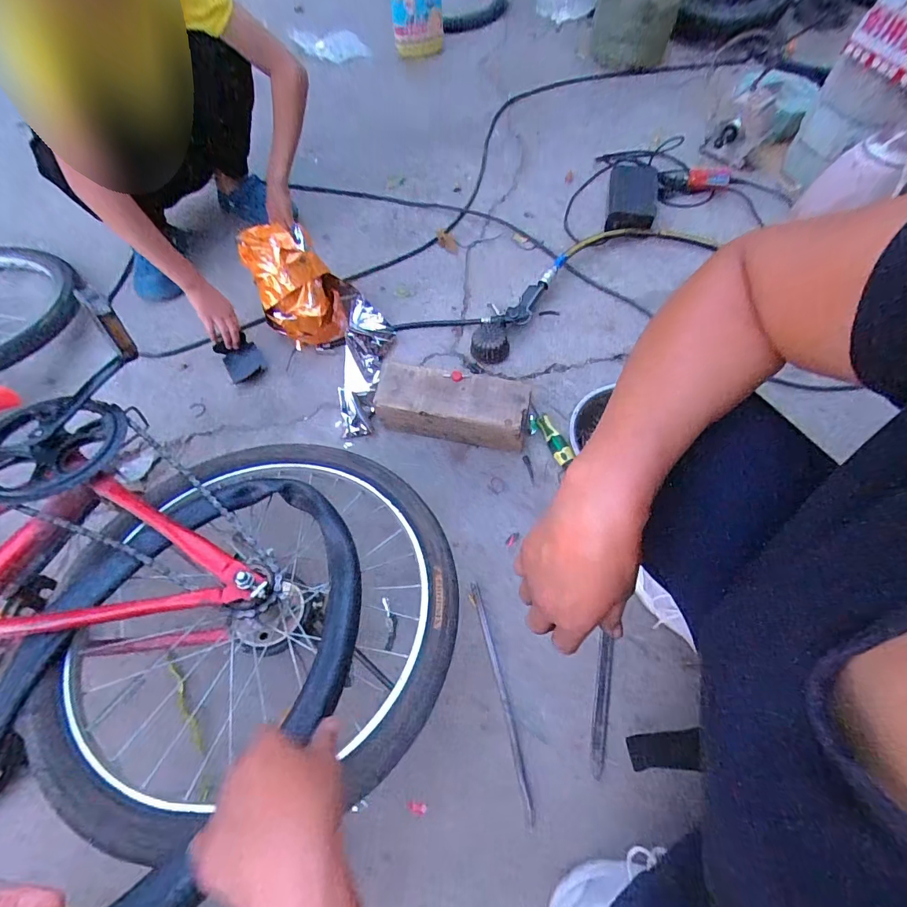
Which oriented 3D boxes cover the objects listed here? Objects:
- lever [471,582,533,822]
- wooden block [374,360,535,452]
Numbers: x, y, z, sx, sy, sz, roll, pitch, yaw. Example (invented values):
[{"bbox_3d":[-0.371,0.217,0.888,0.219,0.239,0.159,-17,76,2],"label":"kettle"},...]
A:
[{"bbox_3d":[0.066,0.333,0.626,0.015,0.006,0.297,-13,64,-7],"label":"lever"},{"bbox_3d":[-0.002,-0.080,0.757,0.247,0.085,0.089,9,63,4],"label":"wooden block"}]

